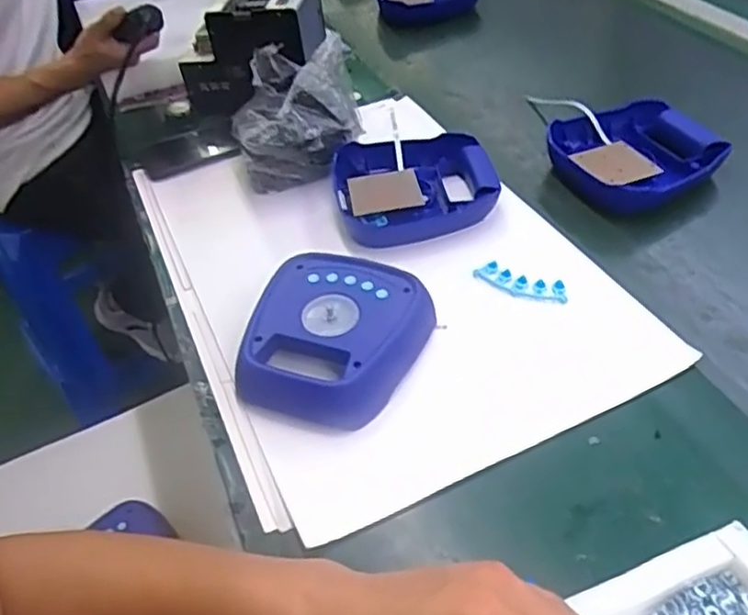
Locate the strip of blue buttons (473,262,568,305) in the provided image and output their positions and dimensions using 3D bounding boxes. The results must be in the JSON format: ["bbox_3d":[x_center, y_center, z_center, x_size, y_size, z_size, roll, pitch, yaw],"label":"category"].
[{"bbox_3d":[0.144,-0.023,0.663,0.091,0.007,0.029,18,72,24],"label":"strip of blue buttons"}]

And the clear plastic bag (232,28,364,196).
[{"bbox_3d":[-0.097,-0.233,0.818,0.147,0.119,0.139,-15,45,-7],"label":"clear plastic bag"}]

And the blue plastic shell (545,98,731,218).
[{"bbox_3d":[0.304,-0.178,0.795,0.186,0.070,0.128,-8,45,0],"label":"blue plastic shell"}]

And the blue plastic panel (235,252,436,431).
[{"bbox_3d":[-0.034,0.023,0.606,0.155,0.041,0.163,7,47,14],"label":"blue plastic panel"}]

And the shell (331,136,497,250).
[{"bbox_3d":[0.050,-0.131,0.770,0.183,0.060,0.152,-9,45,-1],"label":"shell"}]

